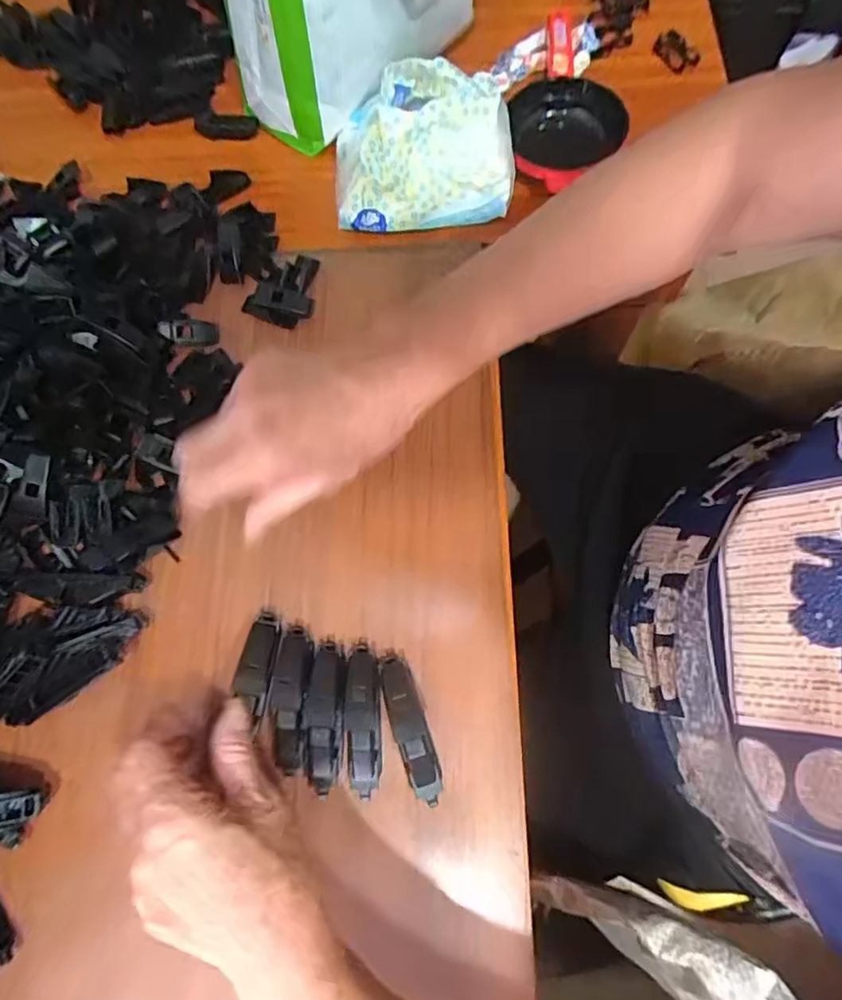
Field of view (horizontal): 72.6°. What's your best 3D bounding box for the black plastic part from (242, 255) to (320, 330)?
[{"bbox_3d":[-0.098,-0.157,0.417,0.046,0.020,0.058,17,74,6],"label":"black plastic part"}]

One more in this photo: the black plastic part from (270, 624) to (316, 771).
[{"bbox_3d":[-0.074,0.115,0.334,0.021,0.025,0.080,-1,73,1],"label":"black plastic part"}]

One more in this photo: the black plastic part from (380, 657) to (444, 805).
[{"bbox_3d":[-0.007,0.130,0.328,0.019,0.020,0.081,-20,74,-5],"label":"black plastic part"}]

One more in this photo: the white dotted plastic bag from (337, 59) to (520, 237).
[{"bbox_3d":[0.001,-0.261,0.422,0.130,0.071,0.104,0,73,1],"label":"white dotted plastic bag"}]

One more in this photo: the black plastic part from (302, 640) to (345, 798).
[{"bbox_3d":[-0.055,0.124,0.330,0.021,0.023,0.082,2,73,1],"label":"black plastic part"}]

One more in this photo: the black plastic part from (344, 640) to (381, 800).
[{"bbox_3d":[-0.033,0.125,0.329,0.018,0.023,0.083,-2,73,0],"label":"black plastic part"}]

